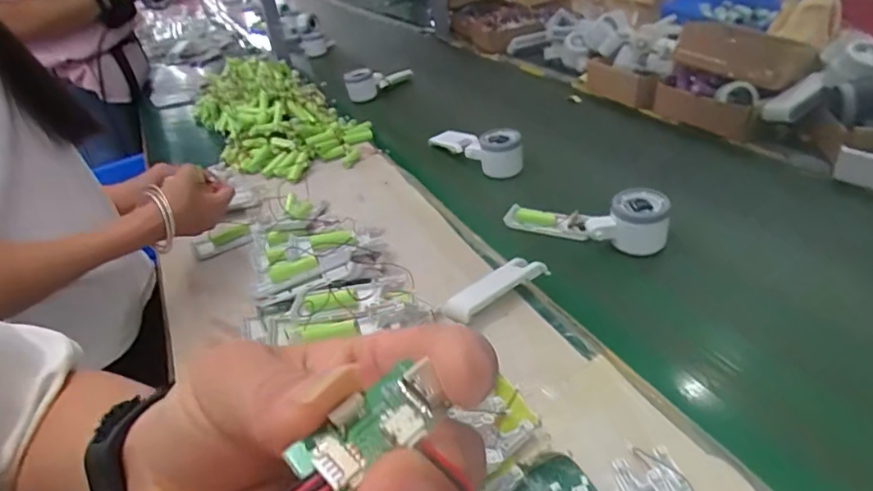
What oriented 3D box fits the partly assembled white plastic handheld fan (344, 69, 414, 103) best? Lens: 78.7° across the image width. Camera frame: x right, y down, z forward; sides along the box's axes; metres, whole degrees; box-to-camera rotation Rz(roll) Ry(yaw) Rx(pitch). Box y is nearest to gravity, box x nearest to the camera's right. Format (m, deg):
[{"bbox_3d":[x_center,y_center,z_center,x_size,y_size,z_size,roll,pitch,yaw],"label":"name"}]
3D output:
[{"bbox_3d":[-0.122,-0.350,1.137,0.054,0.063,0.154,24,46,40],"label":"partly assembled white plastic handheld fan"}]

